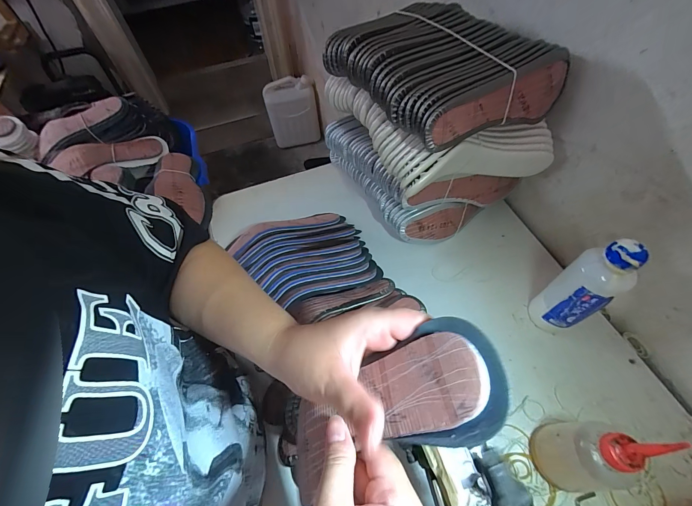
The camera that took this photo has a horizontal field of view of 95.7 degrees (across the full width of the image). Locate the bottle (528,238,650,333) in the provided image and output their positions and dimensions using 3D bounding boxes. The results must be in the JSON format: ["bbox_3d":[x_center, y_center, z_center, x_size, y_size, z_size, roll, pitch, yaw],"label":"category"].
[{"bbox_3d":[0.285,0.048,0.388,0.055,0.177,0.048,28,66,17],"label":"bottle"}]

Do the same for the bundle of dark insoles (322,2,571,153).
[{"bbox_3d":[0.117,-0.234,0.385,0.202,0.064,0.231,-29,63,-13],"label":"bundle of dark insoles"}]

